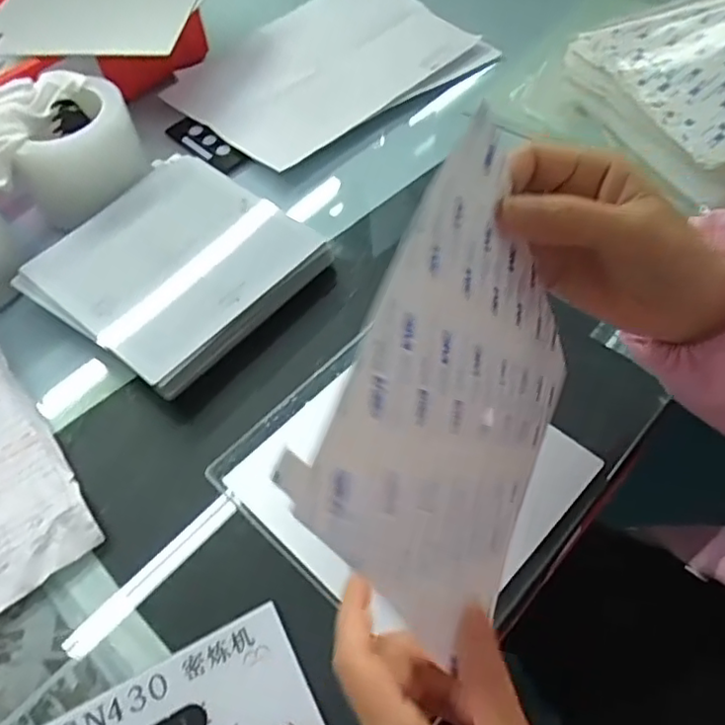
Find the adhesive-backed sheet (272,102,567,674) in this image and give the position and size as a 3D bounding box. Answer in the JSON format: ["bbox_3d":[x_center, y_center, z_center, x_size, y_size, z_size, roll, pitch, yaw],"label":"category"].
[{"bbox_3d":[0.045,0.021,0.262,0.013,0.174,0.177,2,51,33],"label":"adhesive-backed sheet"}]

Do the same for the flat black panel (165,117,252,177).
[{"bbox_3d":[-0.155,-0.217,0.633,0.110,0.008,0.030,41,90,25],"label":"flat black panel"}]

